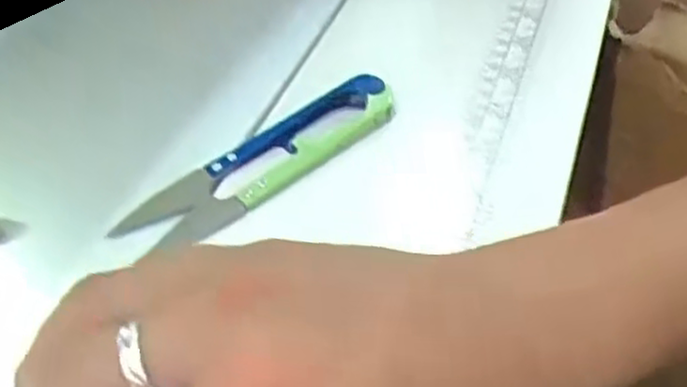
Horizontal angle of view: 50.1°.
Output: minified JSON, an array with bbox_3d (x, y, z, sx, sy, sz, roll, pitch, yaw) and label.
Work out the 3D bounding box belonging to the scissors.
[{"bbox_3d":[-0.028,-0.012,0.274,0.112,0.016,0.029,-28,55,-27],"label":"scissors"}]

